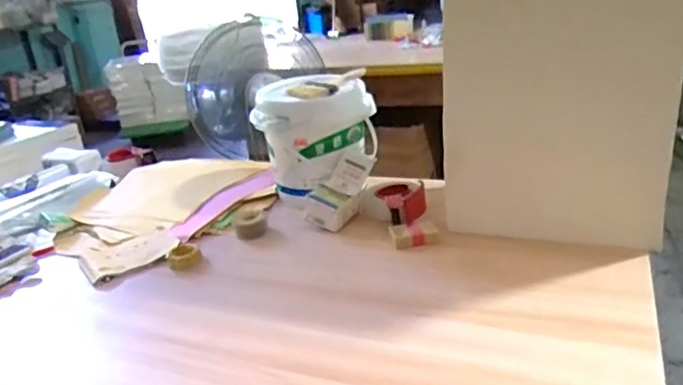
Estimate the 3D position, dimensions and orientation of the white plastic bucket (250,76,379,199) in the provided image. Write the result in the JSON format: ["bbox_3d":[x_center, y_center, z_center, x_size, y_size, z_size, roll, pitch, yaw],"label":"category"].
[{"bbox_3d":[-0.060,-0.127,1.325,0.213,0.249,0.211,16,31,43],"label":"white plastic bucket"}]

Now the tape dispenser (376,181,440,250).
[{"bbox_3d":[0.134,0.039,1.168,0.104,0.053,0.207,-7,22,0],"label":"tape dispenser"}]

